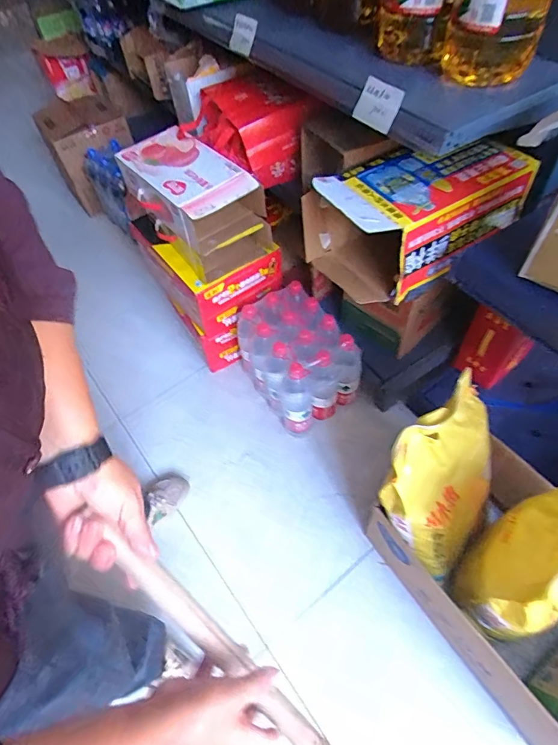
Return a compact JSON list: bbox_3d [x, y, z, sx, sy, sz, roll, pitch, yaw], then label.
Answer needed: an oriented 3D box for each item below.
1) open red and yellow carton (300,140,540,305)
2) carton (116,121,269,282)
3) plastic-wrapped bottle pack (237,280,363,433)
[{"bbox_3d":[0.298,-0.339,0.943,0.437,0.209,0.228,-23,56,-11],"label":"open red and yellow carton"},{"bbox_3d":[-0.241,-0.478,1.197,0.229,0.215,0.408,-34,59,-18],"label":"carton"},{"bbox_3d":[0.053,-0.034,1.291,0.245,0.307,0.346,-29,58,-15],"label":"plastic-wrapped bottle pack"}]

